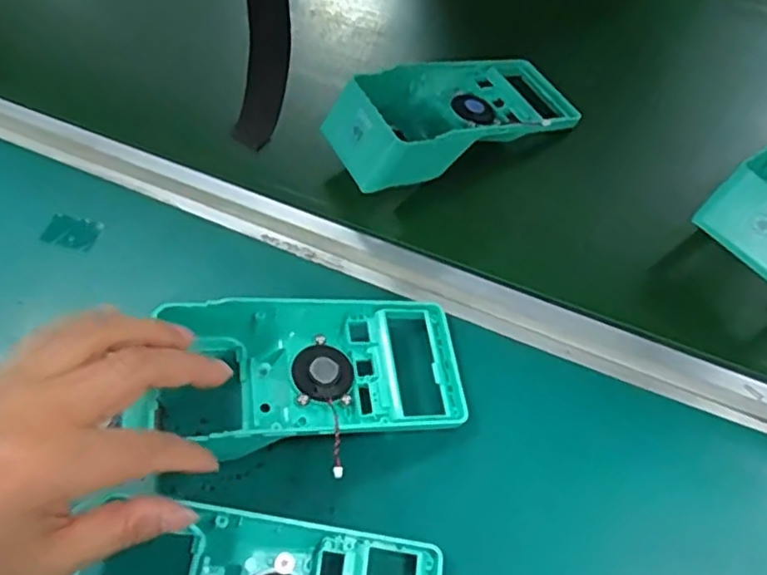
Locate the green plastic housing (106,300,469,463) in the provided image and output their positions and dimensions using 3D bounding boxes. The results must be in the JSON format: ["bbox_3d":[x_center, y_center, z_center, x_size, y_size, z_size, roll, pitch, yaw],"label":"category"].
[{"bbox_3d":[-0.040,0.046,0.366,0.168,0.052,0.090,-9,59,-5],"label":"green plastic housing"}]

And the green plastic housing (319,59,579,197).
[{"bbox_3d":[0.051,-0.131,0.481,0.186,0.058,0.090,-23,61,-13],"label":"green plastic housing"}]

